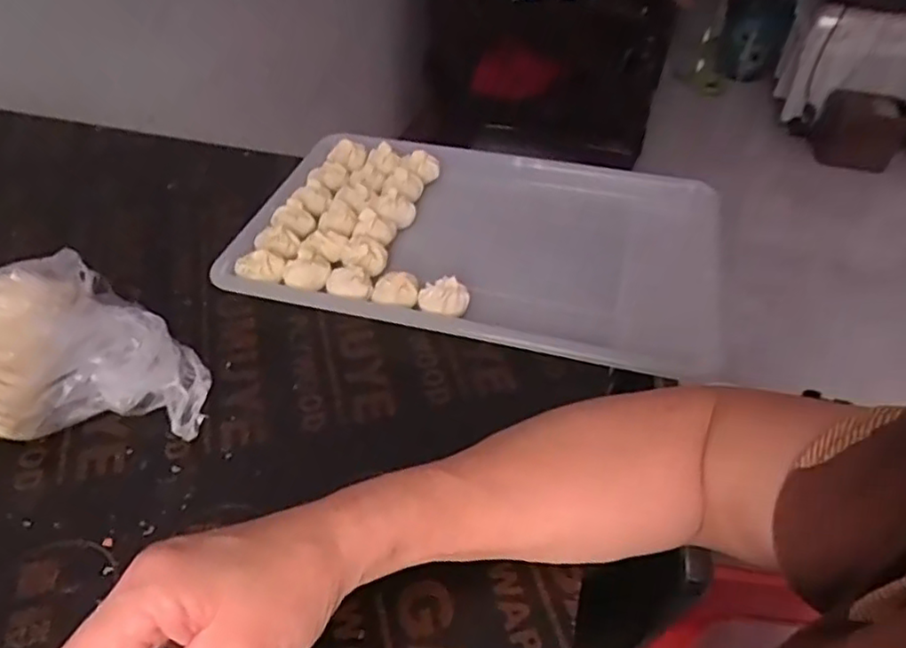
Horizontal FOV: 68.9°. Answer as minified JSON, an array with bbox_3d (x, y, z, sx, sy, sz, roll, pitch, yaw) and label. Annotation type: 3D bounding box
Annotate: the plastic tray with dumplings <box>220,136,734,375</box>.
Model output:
[{"bbox_3d":[0.013,-0.075,0.546,0.348,0.039,0.232,12,45,10],"label":"plastic tray with dumplings"}]

